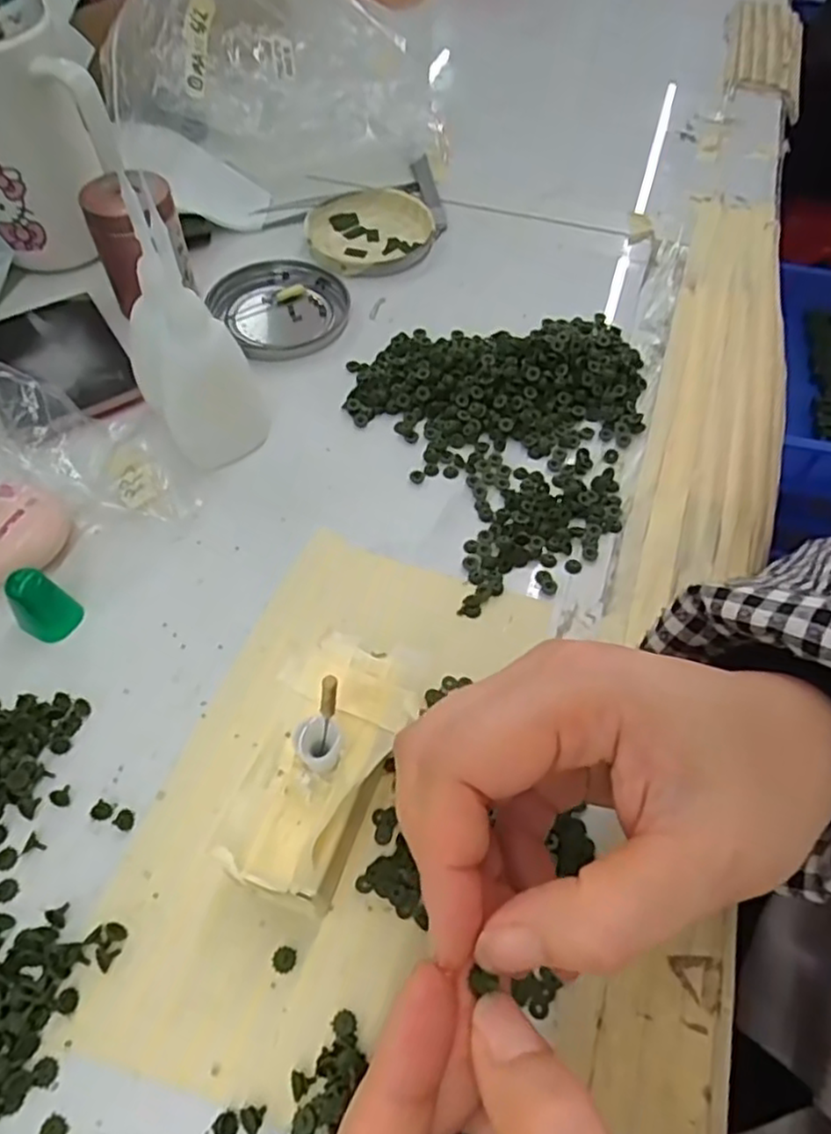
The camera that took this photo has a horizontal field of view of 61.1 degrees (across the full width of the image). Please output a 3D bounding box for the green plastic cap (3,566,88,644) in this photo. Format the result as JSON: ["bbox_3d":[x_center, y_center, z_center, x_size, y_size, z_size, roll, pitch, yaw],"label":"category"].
[{"bbox_3d":[-0.146,0.015,0.278,0.017,0.030,0.017,1,56,-1],"label":"green plastic cap"}]

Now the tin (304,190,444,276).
[{"bbox_3d":[-0.030,-0.214,0.447,0.081,0.007,0.089,1,56,-1],"label":"tin"}]

